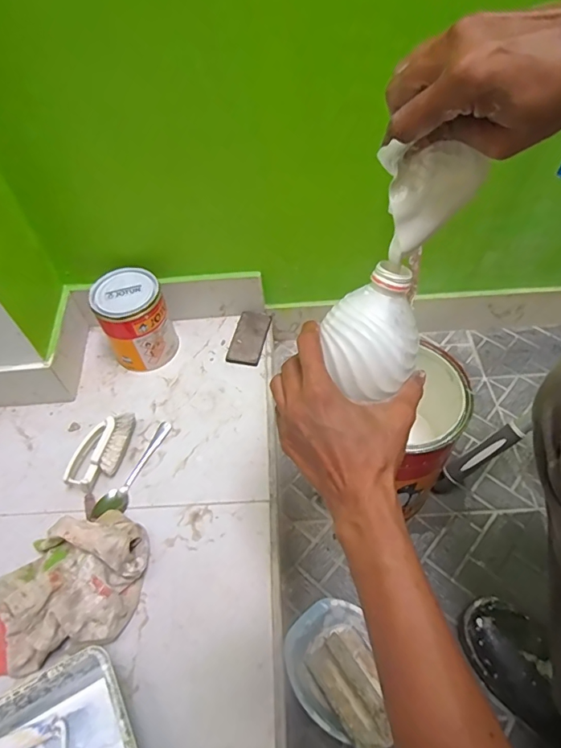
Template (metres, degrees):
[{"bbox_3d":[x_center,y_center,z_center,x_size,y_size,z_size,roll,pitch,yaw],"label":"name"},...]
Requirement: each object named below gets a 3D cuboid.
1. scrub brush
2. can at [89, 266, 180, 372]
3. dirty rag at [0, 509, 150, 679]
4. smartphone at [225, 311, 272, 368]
[{"bbox_3d":[-0.256,0.111,0.683,0.063,0.040,0.129,17,57,15],"label":"scrub brush"},{"bbox_3d":[-0.235,-0.086,0.768,0.106,0.137,0.102,-2,54,2],"label":"can"},{"bbox_3d":[-0.259,0.250,0.557,0.191,0.078,0.149,-18,55,-10],"label":"dirty rag"},{"bbox_3d":[-0.055,-0.064,0.817,0.057,0.008,0.116,8,55,9],"label":"smartphone"}]

